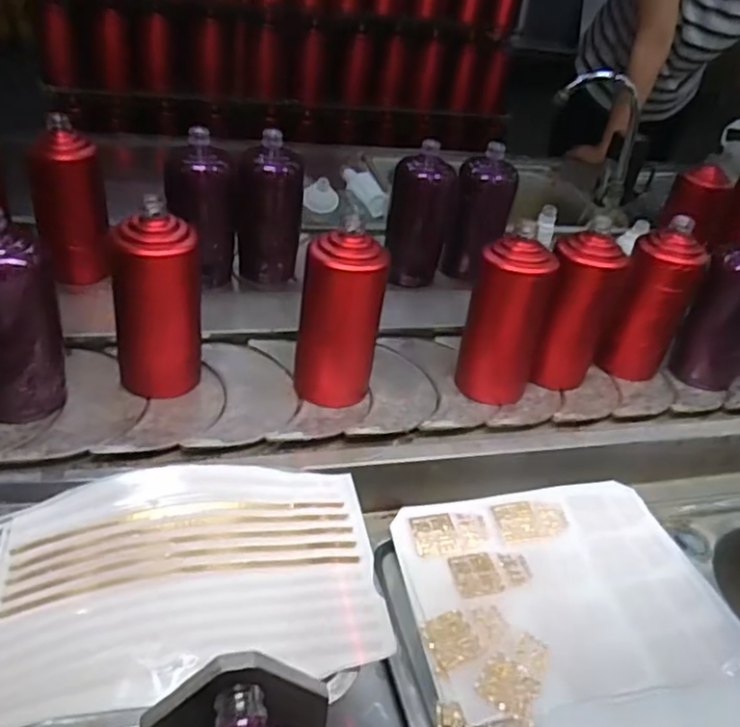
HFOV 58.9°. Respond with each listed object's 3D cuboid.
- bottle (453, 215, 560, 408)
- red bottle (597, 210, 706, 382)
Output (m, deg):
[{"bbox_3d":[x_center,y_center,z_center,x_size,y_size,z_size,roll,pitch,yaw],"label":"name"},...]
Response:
[{"bbox_3d":[0.142,-0.047,0.690,0.079,0.172,0.062,14,38,14],"label":"bottle"},{"bbox_3d":[0.329,-0.070,0.759,0.078,0.170,0.062,21,40,22],"label":"red bottle"}]

